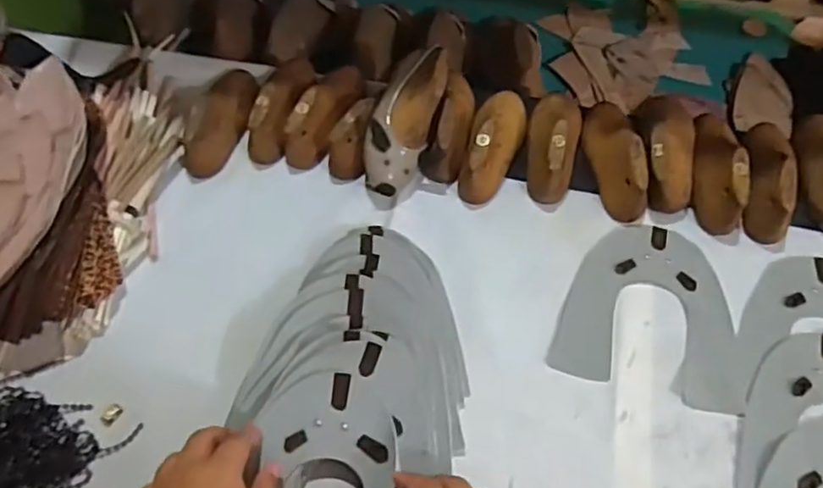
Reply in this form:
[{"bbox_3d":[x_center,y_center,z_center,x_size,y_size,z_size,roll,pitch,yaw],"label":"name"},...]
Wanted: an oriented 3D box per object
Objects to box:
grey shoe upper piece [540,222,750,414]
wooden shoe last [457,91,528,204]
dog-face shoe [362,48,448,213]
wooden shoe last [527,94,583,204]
[{"bbox_3d":[0.213,0.054,0.549,0.155,0.004,0.158,13,60,9],"label":"grey shoe upper piece"},{"bbox_3d":[0.082,-0.103,0.616,0.052,0.059,0.138,11,59,7],"label":"wooden shoe last"},{"bbox_3d":[-0.006,-0.113,0.601,0.061,0.048,0.158,18,92,11],"label":"dog-face shoe"},{"bbox_3d":[0.142,-0.103,0.616,0.051,0.059,0.129,9,59,6],"label":"wooden shoe last"}]

